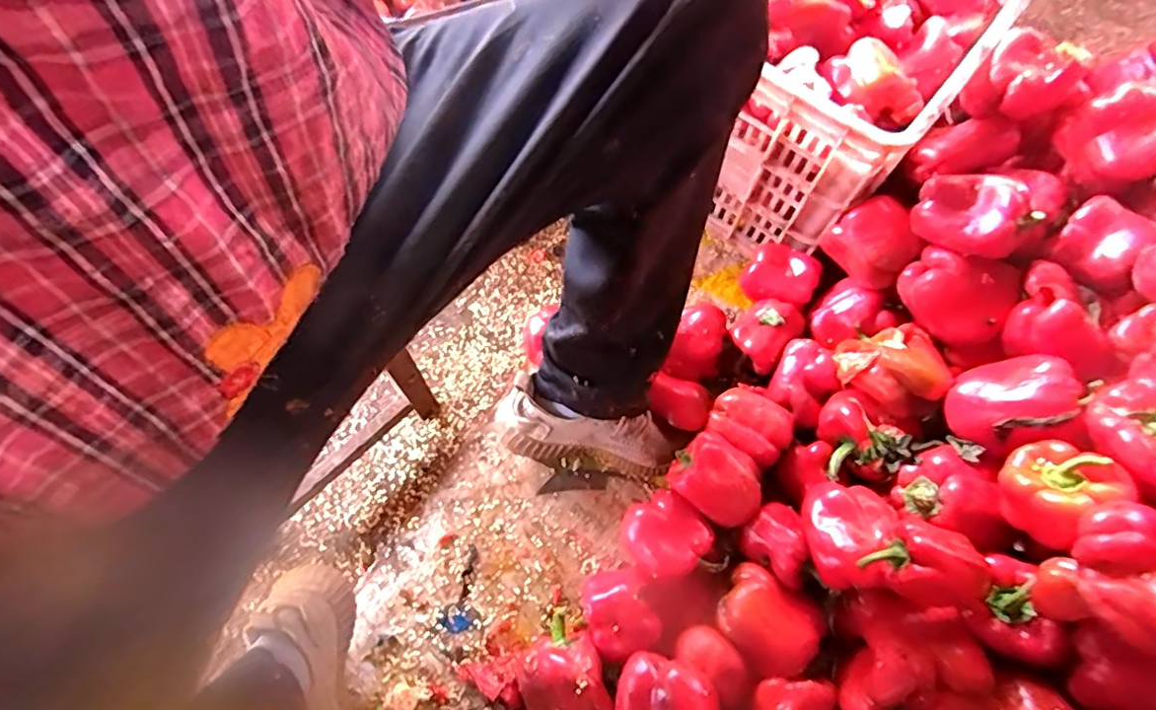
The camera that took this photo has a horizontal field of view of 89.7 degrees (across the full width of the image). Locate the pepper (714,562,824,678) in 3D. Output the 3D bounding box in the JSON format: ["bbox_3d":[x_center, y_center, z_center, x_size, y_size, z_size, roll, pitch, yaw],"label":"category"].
[{"bbox_3d":[0.194,0.275,0.599,0.088,0.062,0.083,32,71,12],"label":"pepper"}]

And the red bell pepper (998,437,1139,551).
[{"bbox_3d":[0.424,0.121,0.517,0.075,0.078,0.081,-25,70,-10],"label":"red bell pepper"}]

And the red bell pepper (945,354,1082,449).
[{"bbox_3d":[0.439,0.055,0.586,0.067,0.103,0.095,56,46,-24],"label":"red bell pepper"}]

